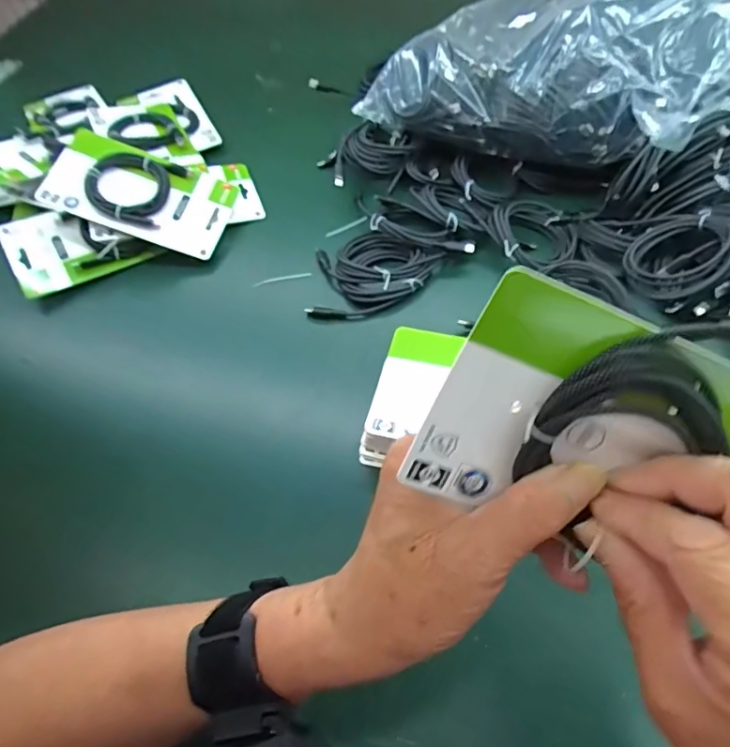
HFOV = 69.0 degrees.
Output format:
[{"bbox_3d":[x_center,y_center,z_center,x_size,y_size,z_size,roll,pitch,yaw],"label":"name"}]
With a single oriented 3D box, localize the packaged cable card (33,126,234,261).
[{"bbox_3d":[-0.234,-0.186,0.552,0.178,0.025,0.099,18,72,-12],"label":"packaged cable card"}]

